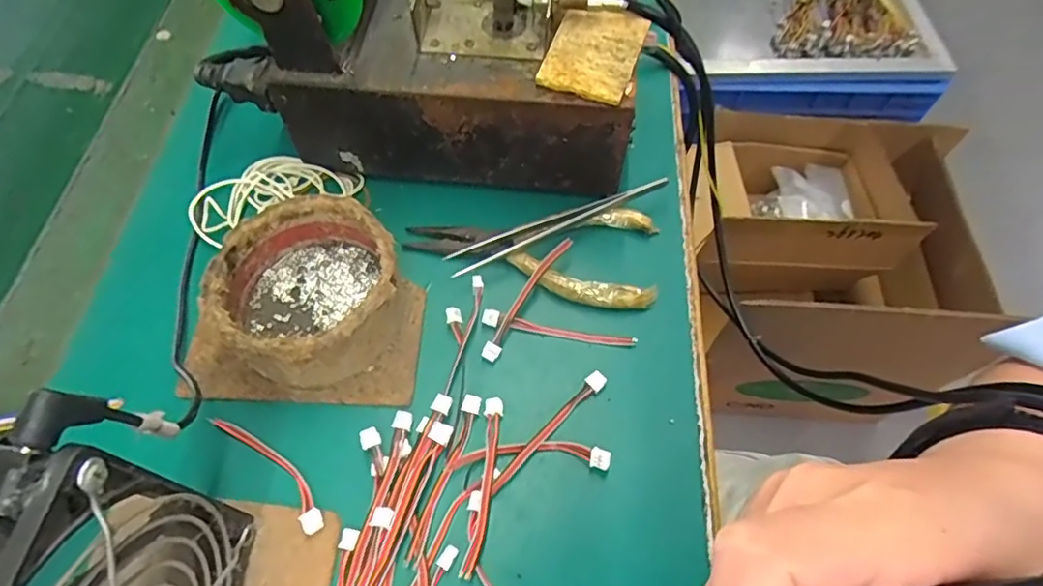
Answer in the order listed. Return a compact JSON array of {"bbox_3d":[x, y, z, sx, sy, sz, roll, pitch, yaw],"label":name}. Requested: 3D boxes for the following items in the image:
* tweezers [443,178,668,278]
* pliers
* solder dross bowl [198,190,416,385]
[{"bbox_3d":[0.019,-0.040,0.317,0.123,0.010,0.016,-22,64,-14],"label":"tweezers"},{"bbox_3d":[0.006,-0.026,0.318,0.131,0.012,0.059,11,61,4],"label":"pliers"},{"bbox_3d":[-0.100,-0.001,0.282,0.082,0.041,0.083,1,61,-2],"label":"solder dross bowl"}]

